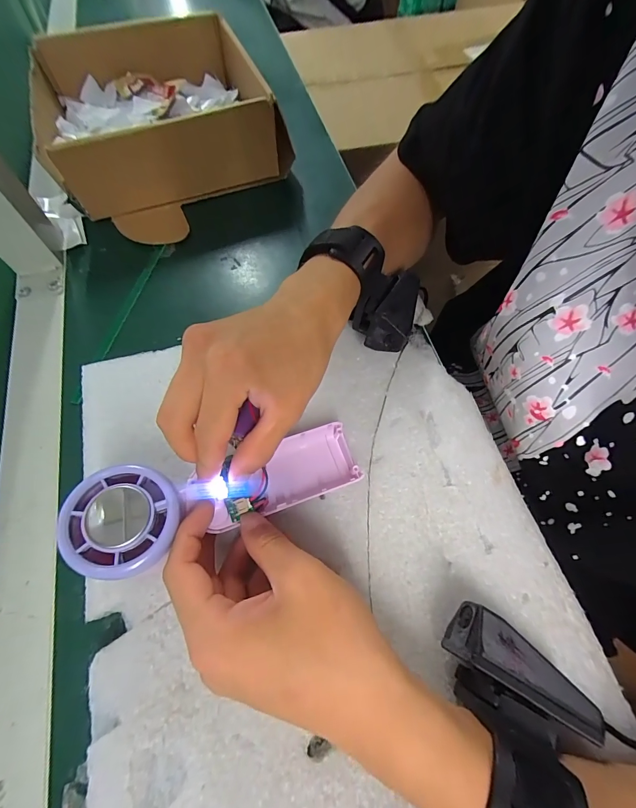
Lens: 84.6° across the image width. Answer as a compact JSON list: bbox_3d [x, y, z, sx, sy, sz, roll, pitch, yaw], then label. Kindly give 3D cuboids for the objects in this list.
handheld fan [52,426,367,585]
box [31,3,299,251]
[{"bbox_3d":[-0.051,0.050,0.208,0.166,0.027,0.051,-10,63,-31],"label":"handheld fan"},{"bbox_3d":[-0.172,-0.313,0.376,0.214,0.081,0.222,-22,67,-10],"label":"box"}]

